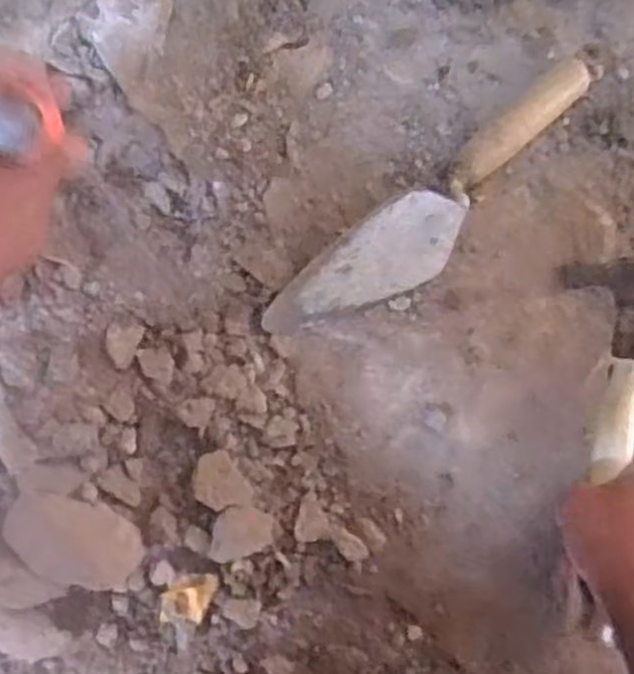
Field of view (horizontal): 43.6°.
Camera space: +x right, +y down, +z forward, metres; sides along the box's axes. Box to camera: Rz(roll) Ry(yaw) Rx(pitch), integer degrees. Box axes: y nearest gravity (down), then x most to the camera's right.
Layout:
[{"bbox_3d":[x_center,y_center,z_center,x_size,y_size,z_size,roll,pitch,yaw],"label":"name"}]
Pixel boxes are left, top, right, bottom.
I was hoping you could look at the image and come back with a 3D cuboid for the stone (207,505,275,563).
[{"bbox_3d":[-0.052,0.139,0.559,0.043,0.017,0.039,5,85,-6],"label":"stone"}]

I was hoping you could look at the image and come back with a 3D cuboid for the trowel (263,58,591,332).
[{"bbox_3d":[0.098,-0.096,0.577,0.315,0.055,0.064,-40,90,-8],"label":"trowel"}]

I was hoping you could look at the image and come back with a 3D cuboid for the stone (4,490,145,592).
[{"bbox_3d":[-0.159,0.132,0.521,0.088,0.066,0.051,22,82,-5],"label":"stone"}]

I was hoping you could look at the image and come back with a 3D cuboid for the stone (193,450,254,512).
[{"bbox_3d":[-0.067,0.103,0.553,0.032,0.022,0.045,-34,89,-8],"label":"stone"}]

